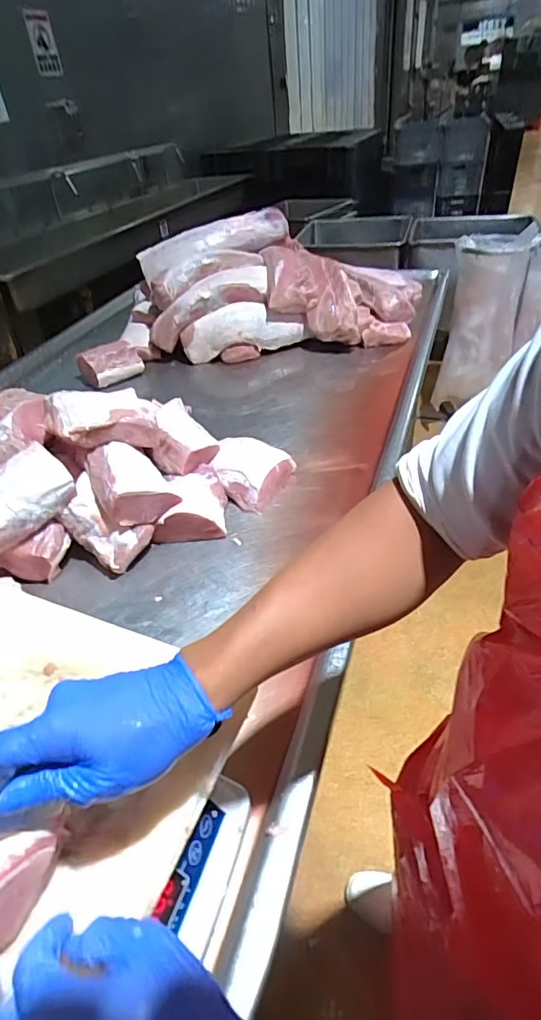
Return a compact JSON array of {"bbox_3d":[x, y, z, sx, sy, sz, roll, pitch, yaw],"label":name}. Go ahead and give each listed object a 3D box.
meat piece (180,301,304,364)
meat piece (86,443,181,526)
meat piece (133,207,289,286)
[{"bbox_3d":[-0.076,-0.482,1.395,0.314,0.139,0.084,-16,41,-10],"label":"meat piece"},{"bbox_3d":[-0.229,-0.047,0.829,0.117,0.089,0.127,-23,43,-18],"label":"meat piece"},{"bbox_3d":[-0.150,-0.781,1.476,0.456,0.092,0.123,-21,42,-16],"label":"meat piece"}]

